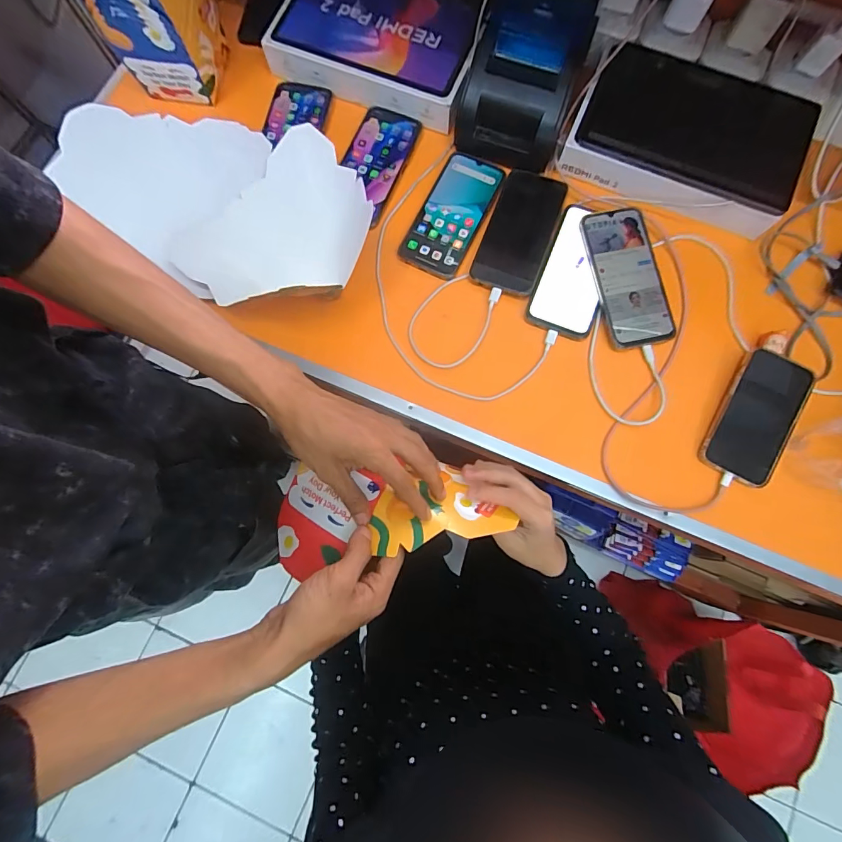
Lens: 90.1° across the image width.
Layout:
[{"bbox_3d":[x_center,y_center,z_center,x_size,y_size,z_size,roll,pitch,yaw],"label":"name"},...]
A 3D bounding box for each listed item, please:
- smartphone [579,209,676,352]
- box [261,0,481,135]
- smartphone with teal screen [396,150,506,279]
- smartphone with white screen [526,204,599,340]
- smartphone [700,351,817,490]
[{"bbox_3d":[0.247,-0.170,0.503,0.080,0.008,0.167,-11,85,-2],"label":"smartphone"},{"bbox_3d":[-0.056,-0.518,0.568,0.272,0.047,0.177,21,78,5],"label":"box"},{"bbox_3d":[0.040,-0.265,0.538,0.082,0.013,0.168,24,78,6],"label":"smartphone with teal screen"},{"bbox_3d":[0.190,-0.188,0.509,0.077,0.015,0.171,21,78,6],"label":"smartphone with white screen"},{"bbox_3d":[0.370,-0.005,0.464,0.073,0.017,0.146,30,79,7],"label":"smartphone"}]

